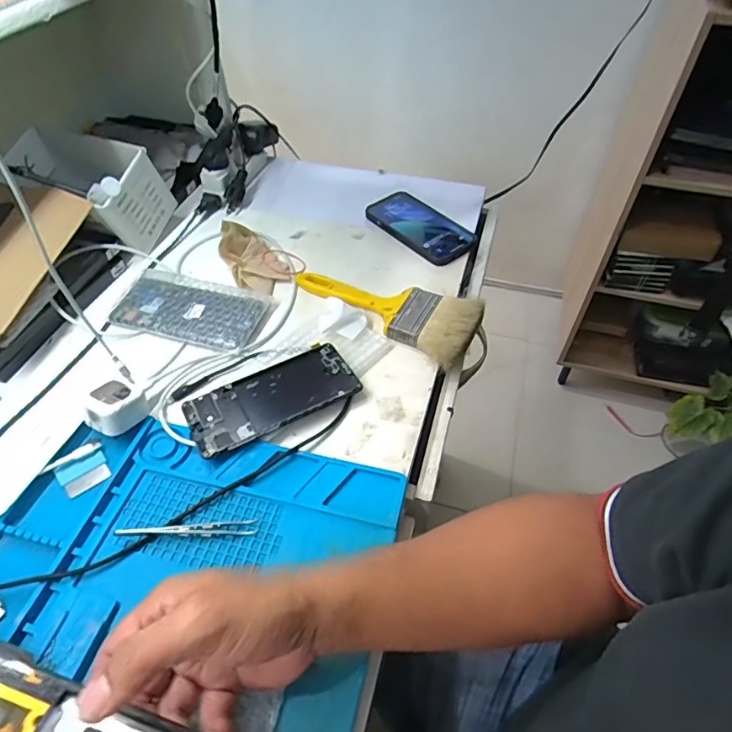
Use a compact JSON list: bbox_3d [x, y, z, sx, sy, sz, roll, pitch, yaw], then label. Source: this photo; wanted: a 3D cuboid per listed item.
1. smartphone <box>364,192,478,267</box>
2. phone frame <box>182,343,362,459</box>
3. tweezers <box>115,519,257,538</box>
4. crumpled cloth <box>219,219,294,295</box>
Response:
[{"bbox_3d":[0.074,-0.189,0.685,0.075,0.017,0.159,-31,55,-24],"label":"smartphone"},{"bbox_3d":[-0.089,0.031,0.492,0.159,0.013,0.072,-23,52,-18],"label":"phone frame"},{"bbox_3d":[-0.142,0.131,0.407,0.105,0.013,0.011,-4,49,-3],"label":"tweezers"},{"bbox_3d":[-0.137,-0.136,0.623,0.069,0.044,0.109,-27,54,-21],"label":"crumpled cloth"}]

